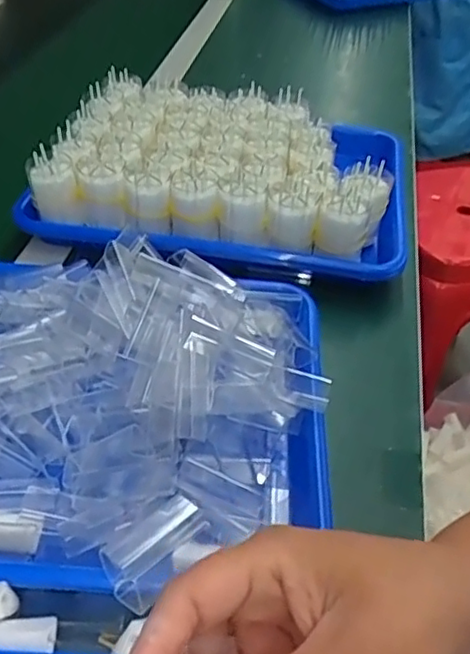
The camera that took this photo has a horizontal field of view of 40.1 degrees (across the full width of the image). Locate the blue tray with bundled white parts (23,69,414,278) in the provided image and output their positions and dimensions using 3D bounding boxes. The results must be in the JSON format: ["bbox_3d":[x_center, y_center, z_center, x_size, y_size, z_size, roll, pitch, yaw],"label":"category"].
[{"bbox_3d":[-0.002,-0.152,0.597,0.320,0.070,0.240,10,44,6],"label":"blue tray with bundled white parts"}]

